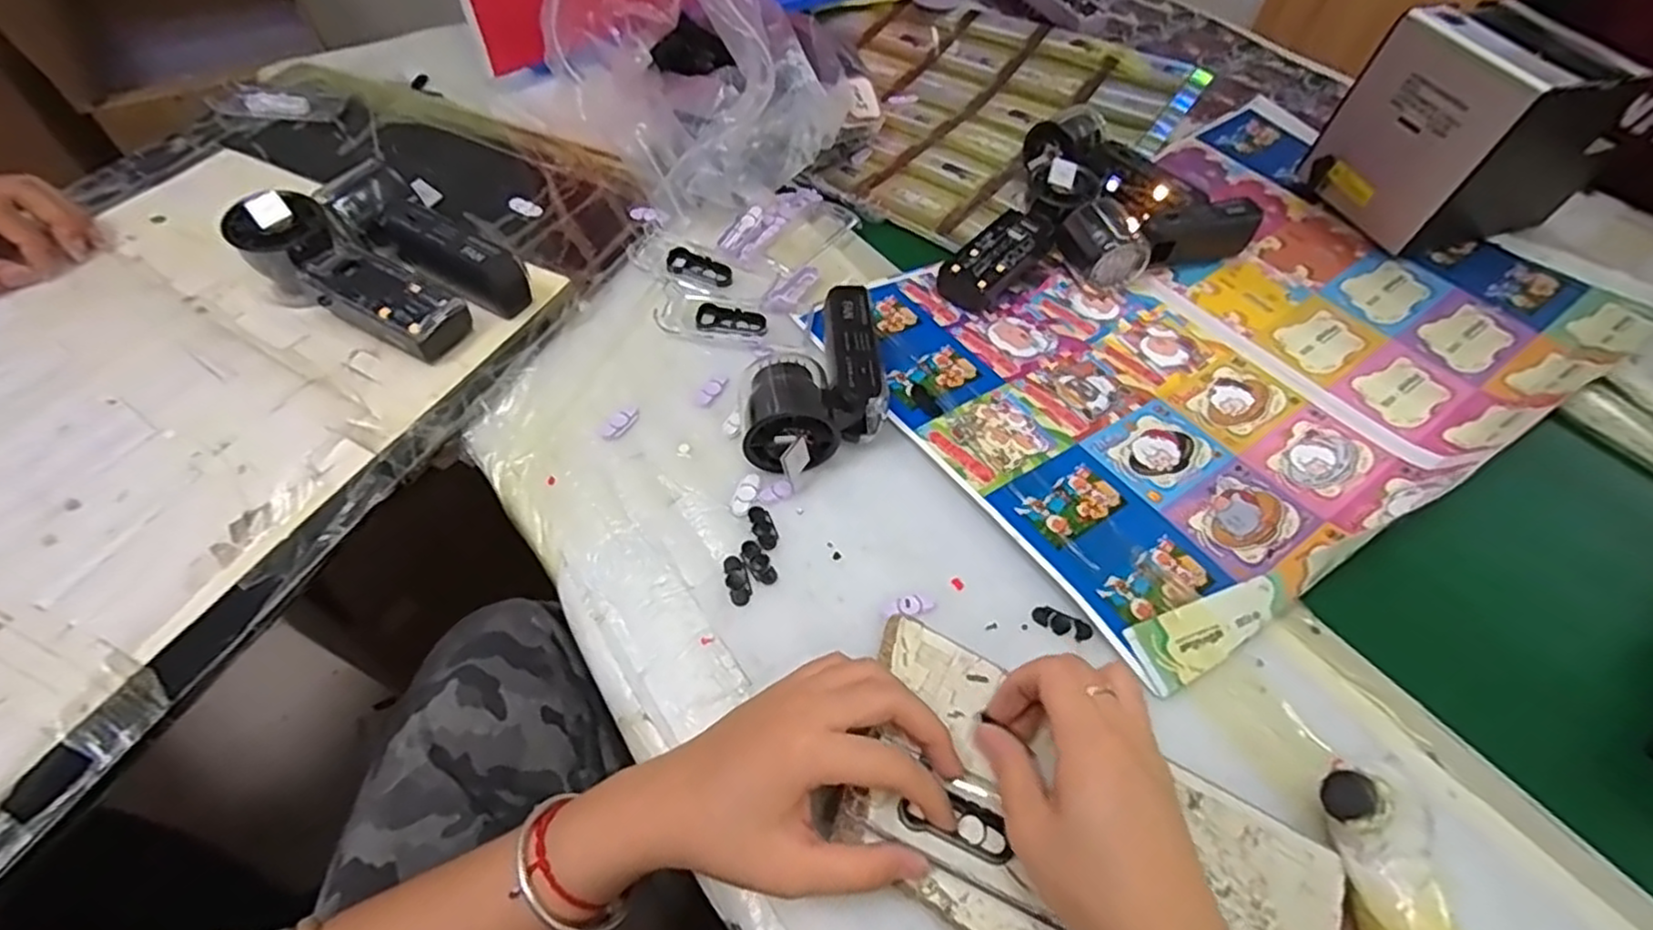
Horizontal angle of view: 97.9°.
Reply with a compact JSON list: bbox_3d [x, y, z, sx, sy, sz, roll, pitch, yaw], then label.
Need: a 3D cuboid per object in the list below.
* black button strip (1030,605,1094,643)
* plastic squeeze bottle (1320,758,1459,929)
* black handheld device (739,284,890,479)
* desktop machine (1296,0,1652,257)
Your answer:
[{"bbox_3d":[0.129,0.086,0.392,0.031,0.004,0.013,23,55,13],"label":"black button strip"},{"bbox_3d":[0.234,0.180,0.295,0.038,0.027,0.103,4,65,-1],"label":"plastic squeeze bottle"},{"bbox_3d":[-0.002,-0.055,0.458,0.078,0.054,0.131,6,53,0],"label":"black handheld device"},{"bbox_3d":[0.529,-0.271,0.596,0.159,0.144,0.129,-17,56,-16],"label":"desktop machine"}]

